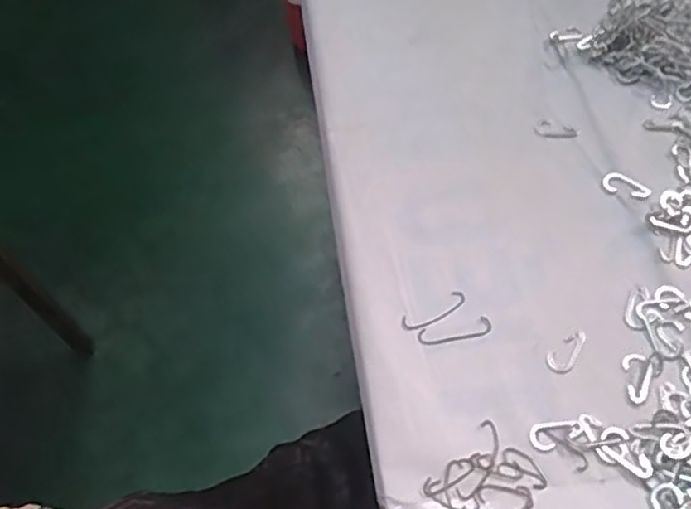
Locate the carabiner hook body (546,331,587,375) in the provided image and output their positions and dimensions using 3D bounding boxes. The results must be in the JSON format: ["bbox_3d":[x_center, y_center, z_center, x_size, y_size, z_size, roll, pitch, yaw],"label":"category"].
[{"bbox_3d":[0.158,0.068,0.457,0.038,0.004,0.018,-36,62,-17],"label":"carabiner hook body"}]

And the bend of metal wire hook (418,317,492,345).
[{"bbox_3d":[0.079,0.056,0.472,0.054,0.004,0.013,-12,58,-3],"label":"bend of metal wire hook"}]

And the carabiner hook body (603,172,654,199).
[{"bbox_3d":[0.228,-0.056,0.528,0.036,0.007,0.017,21,62,16],"label":"carabiner hook body"}]

